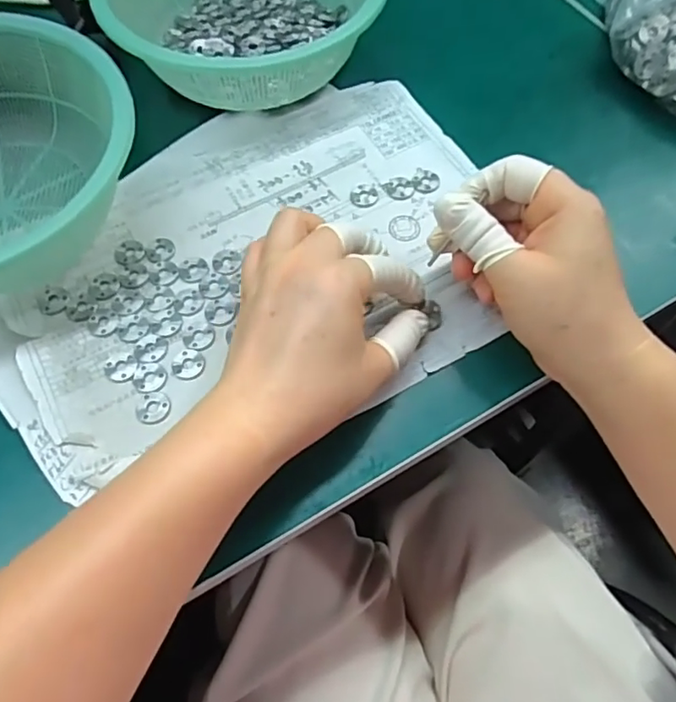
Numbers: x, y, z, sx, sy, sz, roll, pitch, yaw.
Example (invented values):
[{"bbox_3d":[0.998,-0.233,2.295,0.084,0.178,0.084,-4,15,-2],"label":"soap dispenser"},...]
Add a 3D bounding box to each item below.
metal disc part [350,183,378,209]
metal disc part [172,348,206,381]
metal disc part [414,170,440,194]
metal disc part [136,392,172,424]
[{"bbox_3d":[0.017,-0.099,0.353,0.017,0.004,0.019,2,63,1],"label":"metal disc part"},{"bbox_3d":[-0.080,0.007,0.302,0.018,0.004,0.017,0,63,0],"label":"metal disc part"},{"bbox_3d":[0.057,-0.108,0.358,0.016,0.004,0.018,6,64,3],"label":"metal disc part"},{"bbox_3d":[-0.096,0.029,0.291,0.017,0.004,0.017,-41,70,-18],"label":"metal disc part"}]

